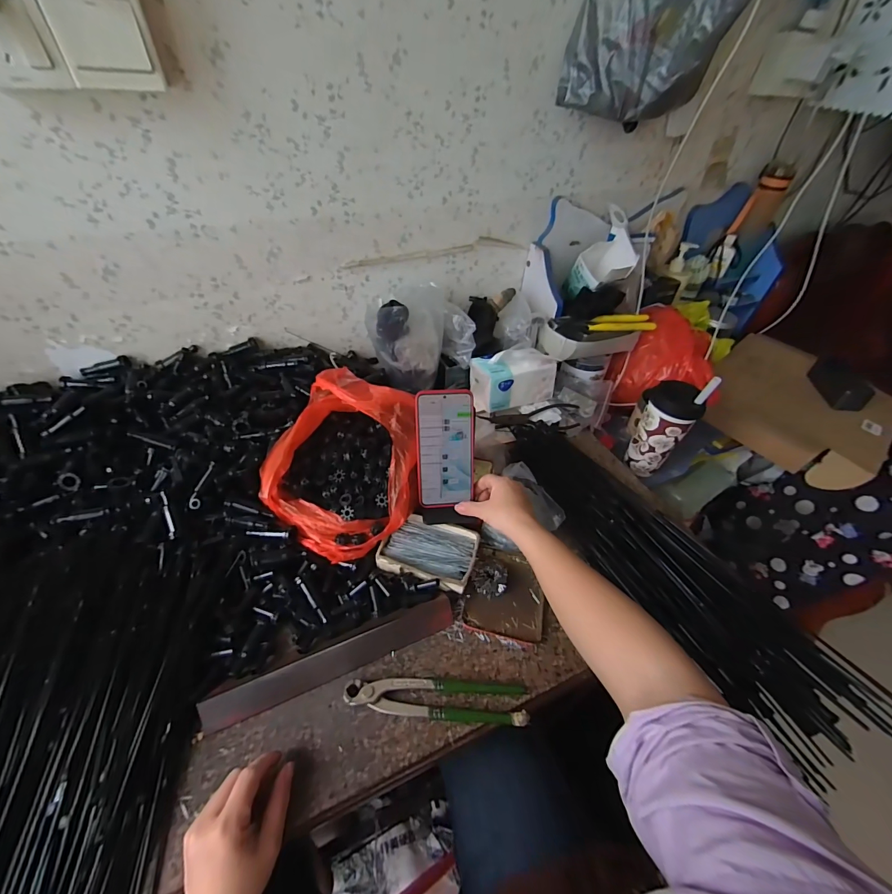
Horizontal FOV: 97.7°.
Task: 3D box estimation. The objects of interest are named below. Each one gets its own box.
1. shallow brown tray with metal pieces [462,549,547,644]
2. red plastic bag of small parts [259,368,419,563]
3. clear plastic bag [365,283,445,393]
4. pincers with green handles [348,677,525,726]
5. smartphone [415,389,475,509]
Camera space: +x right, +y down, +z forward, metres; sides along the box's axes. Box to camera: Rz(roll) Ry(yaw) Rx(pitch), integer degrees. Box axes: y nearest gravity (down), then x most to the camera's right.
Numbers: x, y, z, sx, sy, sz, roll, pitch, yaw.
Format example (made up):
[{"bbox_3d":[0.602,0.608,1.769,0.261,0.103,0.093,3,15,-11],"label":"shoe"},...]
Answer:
[{"bbox_3d":[0.081,0.192,0.524,0.099,0.016,0.120,12,47,7],"label":"shallow brown tray with metal pieces"},{"bbox_3d":[-0.134,0.020,0.549,0.200,0.138,0.220,17,47,12],"label":"red plastic bag of small parts"},{"bbox_3d":[-0.069,-0.198,0.708,0.134,0.163,0.096,8,46,4],"label":"clear plastic bag"},{"bbox_3d":[-0.010,0.278,0.433,0.196,0.017,0.040,5,46,1],"label":"pincers with green handles"},{"bbox_3d":[0.000,0.003,0.533,0.078,0.160,0.010,-2,15,-6],"label":"smartphone"}]

